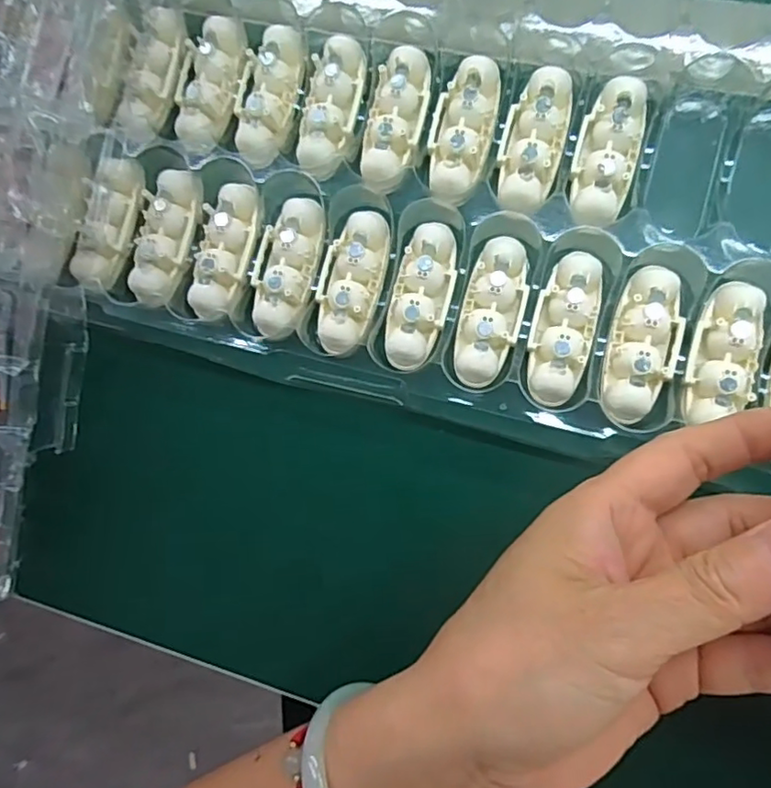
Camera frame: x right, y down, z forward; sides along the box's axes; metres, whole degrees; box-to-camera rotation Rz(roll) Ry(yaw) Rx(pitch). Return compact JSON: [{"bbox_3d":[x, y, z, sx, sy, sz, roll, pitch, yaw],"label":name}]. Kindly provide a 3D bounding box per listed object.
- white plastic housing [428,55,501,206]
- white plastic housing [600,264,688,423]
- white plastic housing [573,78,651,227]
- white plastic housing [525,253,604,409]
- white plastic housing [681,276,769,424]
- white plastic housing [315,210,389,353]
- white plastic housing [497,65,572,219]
[{"bbox_3d":[0.033,-0.113,0.257,0.026,0.011,0.061,14,89,10],"label":"white plastic housing"},{"bbox_3d":[0.104,-0.019,0.239,0.028,0.012,0.062,10,88,10],"label":"white plastic housing"},{"bbox_3d":[0.093,-0.100,0.247,0.024,0.011,0.060,16,89,10],"label":"white plastic housing"},{"bbox_3d":[0.074,-0.027,0.245,0.025,0.011,0.062,14,89,10],"label":"white plastic housing"},{"bbox_3d":[0.134,-0.016,0.232,0.025,0.012,0.056,15,89,10],"label":"white plastic housing"},{"bbox_3d":[-0.016,-0.050,0.259,0.025,0.010,0.063,12,88,10],"label":"white plastic housing"},{"bbox_3d":[0.063,-0.107,0.252,0.026,0.011,0.060,17,89,10],"label":"white plastic housing"}]

